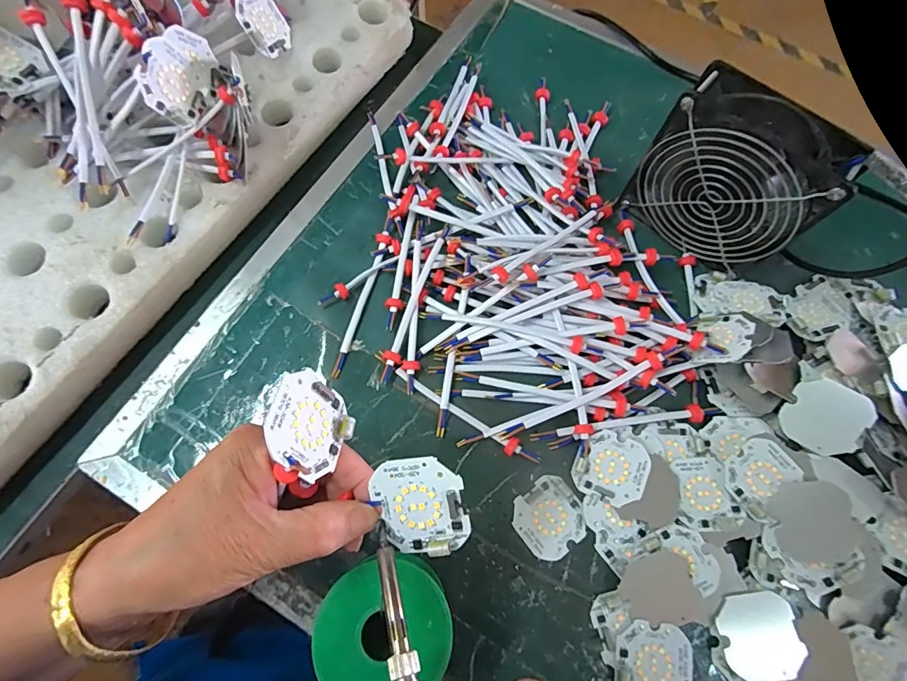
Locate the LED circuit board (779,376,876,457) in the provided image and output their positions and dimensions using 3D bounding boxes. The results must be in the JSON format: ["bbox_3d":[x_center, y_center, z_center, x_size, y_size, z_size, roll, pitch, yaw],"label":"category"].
[{"bbox_3d":[0.253,0.052,0.304,0.046,0.004,0.049,31,93,19],"label":"LED circuit board"}]

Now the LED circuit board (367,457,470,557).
[{"bbox_3d":[-0.016,0.080,0.215,0.043,0.006,0.045,-10,94,11],"label":"LED circuit board"}]

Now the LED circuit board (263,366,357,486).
[{"bbox_3d":[-0.065,0.038,0.207,0.005,0.047,0.044,-13,41,24],"label":"LED circuit board"}]

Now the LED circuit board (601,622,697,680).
[{"bbox_3d":[0.123,0.202,0.278,0.054,0.005,0.045,1,72,2],"label":"LED circuit board"}]

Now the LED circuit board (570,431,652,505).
[{"bbox_3d":[0.110,0.087,0.309,0.048,0.007,0.045,19,71,13],"label":"LED circuit board"}]

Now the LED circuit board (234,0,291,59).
[{"bbox_3d":[-0.158,-0.267,0.376,0.007,0.047,0.047,0,48,34],"label":"LED circuit board"}]

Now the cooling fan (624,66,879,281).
[{"bbox_3d":[0.202,-0.117,0.327,0.117,0.112,0.048,41,77,13],"label":"cooling fan"}]

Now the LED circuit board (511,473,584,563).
[{"bbox_3d":[0.066,0.122,0.306,0.046,0.004,0.046,-36,75,-10],"label":"LED circuit board"}]

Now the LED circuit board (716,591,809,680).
[{"bbox_3d":[0.192,0.184,0.279,0.046,0.006,0.046,-10,72,-2],"label":"LED circuit board"}]

